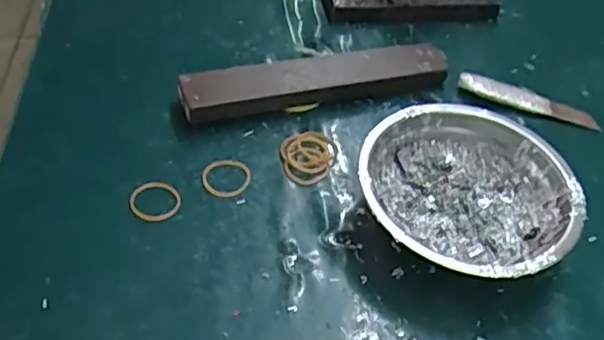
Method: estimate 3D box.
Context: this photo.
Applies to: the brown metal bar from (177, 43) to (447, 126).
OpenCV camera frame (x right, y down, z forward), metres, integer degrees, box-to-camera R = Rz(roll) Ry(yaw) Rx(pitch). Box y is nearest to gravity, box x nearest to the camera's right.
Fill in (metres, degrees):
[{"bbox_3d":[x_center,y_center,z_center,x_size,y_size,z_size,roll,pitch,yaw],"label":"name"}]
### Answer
[{"bbox_3d":[0.013,-0.067,0.456,0.202,0.021,0.034,-12,51,-16],"label":"brown metal bar"}]

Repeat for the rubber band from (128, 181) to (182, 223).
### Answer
[{"bbox_3d":[-0.089,0.018,0.382,0.030,0.005,0.027,5,48,-2],"label":"rubber band"}]

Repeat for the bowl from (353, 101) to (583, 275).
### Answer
[{"bbox_3d":[0.097,0.018,0.379,0.125,0.040,0.124,3,48,-3],"label":"bowl"}]

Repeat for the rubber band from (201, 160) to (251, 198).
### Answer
[{"bbox_3d":[-0.048,0.005,0.397,0.030,0.004,0.028,-1,48,-7],"label":"rubber band"}]

